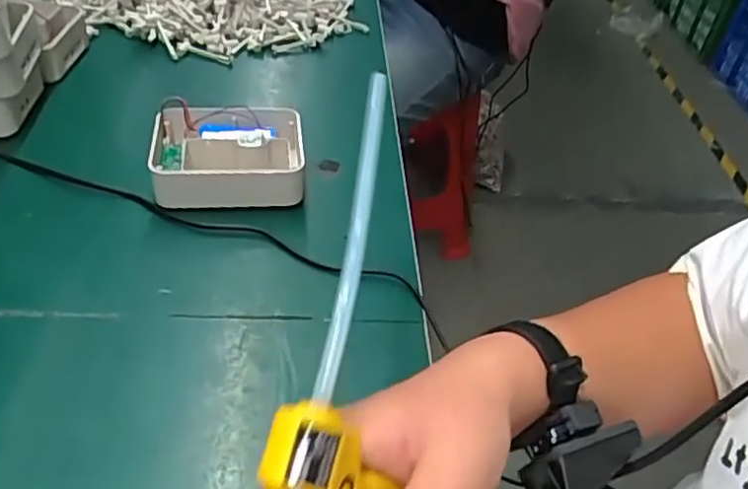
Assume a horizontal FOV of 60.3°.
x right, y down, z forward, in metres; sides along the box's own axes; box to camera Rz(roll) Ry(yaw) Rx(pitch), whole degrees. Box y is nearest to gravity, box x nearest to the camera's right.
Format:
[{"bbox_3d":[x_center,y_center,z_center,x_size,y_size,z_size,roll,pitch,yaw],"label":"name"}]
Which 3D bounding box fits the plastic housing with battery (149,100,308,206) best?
[{"bbox_3d":[-0.128,-0.079,0.572,0.129,0.045,0.098,-2,45,-9],"label":"plastic housing with battery"}]

